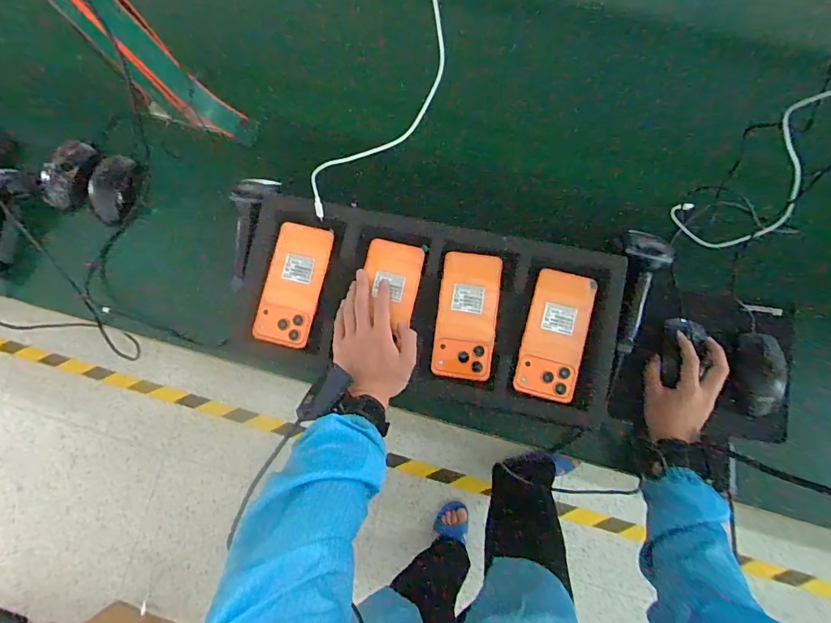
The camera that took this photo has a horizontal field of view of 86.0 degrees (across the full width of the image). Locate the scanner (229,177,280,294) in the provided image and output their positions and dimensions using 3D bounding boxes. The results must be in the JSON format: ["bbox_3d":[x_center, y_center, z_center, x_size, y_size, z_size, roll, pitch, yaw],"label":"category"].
[{"bbox_3d":[-0.237,-0.111,0.637,0.060,0.061,0.157,3,82,4],"label":"scanner"}]

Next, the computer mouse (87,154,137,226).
[{"bbox_3d":[-0.471,-0.188,0.693,0.060,0.028,0.102,6,83,4],"label":"computer mouse"}]

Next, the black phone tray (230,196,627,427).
[{"bbox_3d":[0.021,-0.004,0.601,0.503,0.050,0.221,11,83,5],"label":"black phone tray"}]

